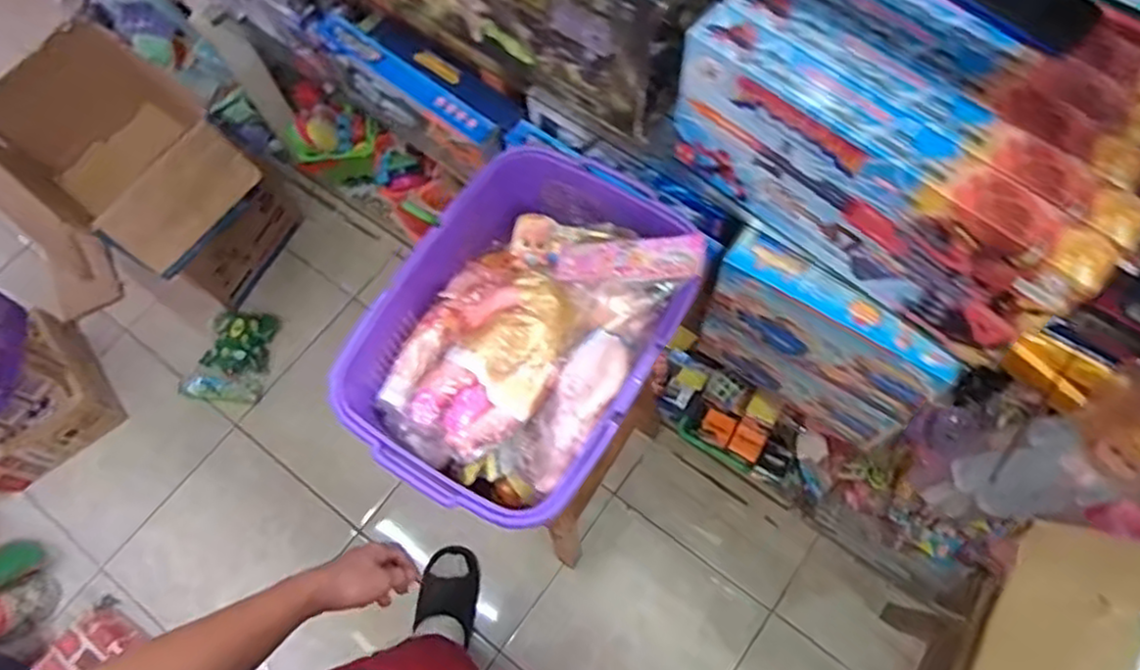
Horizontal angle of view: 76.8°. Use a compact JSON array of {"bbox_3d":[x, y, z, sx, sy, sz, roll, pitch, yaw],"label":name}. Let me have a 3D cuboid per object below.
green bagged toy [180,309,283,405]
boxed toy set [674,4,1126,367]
[{"bbox_3d":[-0.765,0.043,1.637,0.163,0.075,0.218,6,69,4],"label":"green bagged toy"},{"bbox_3d":[0.281,-0.138,0.708,0.397,0.192,0.054,40,75,16],"label":"boxed toy set"}]

